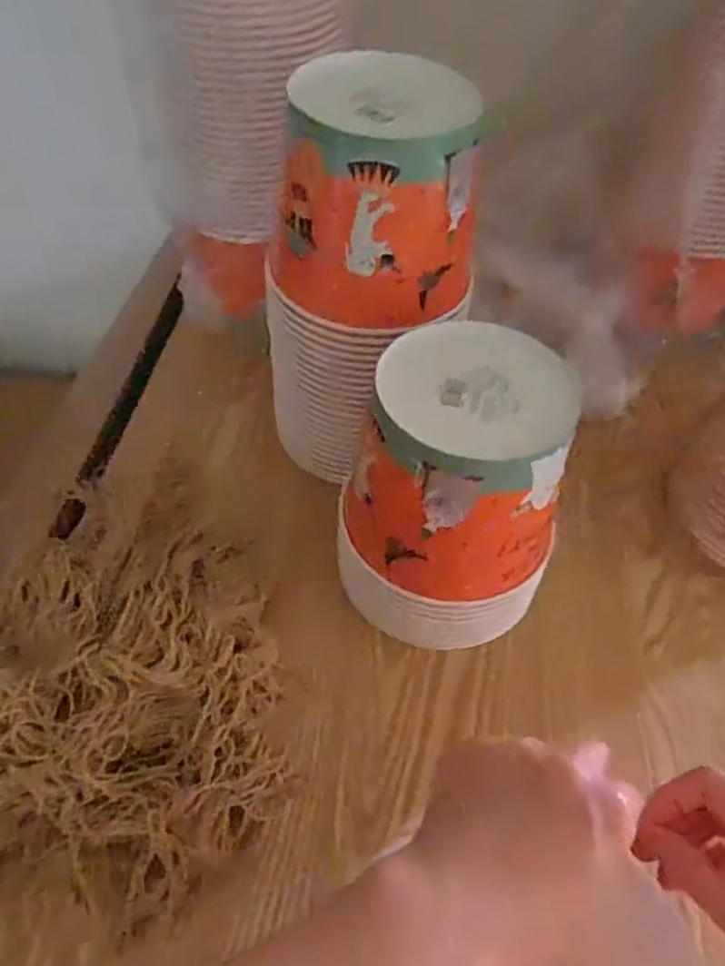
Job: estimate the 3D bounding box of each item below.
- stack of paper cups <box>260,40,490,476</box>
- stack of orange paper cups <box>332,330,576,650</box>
[{"bbox_3d":[0.004,-0.144,0.552,0.133,0.312,0.129,30,54,20],"label":"stack of paper cups"},{"bbox_3d":[0.068,0.010,0.517,0.149,0.197,0.137,16,50,9],"label":"stack of orange paper cups"}]

